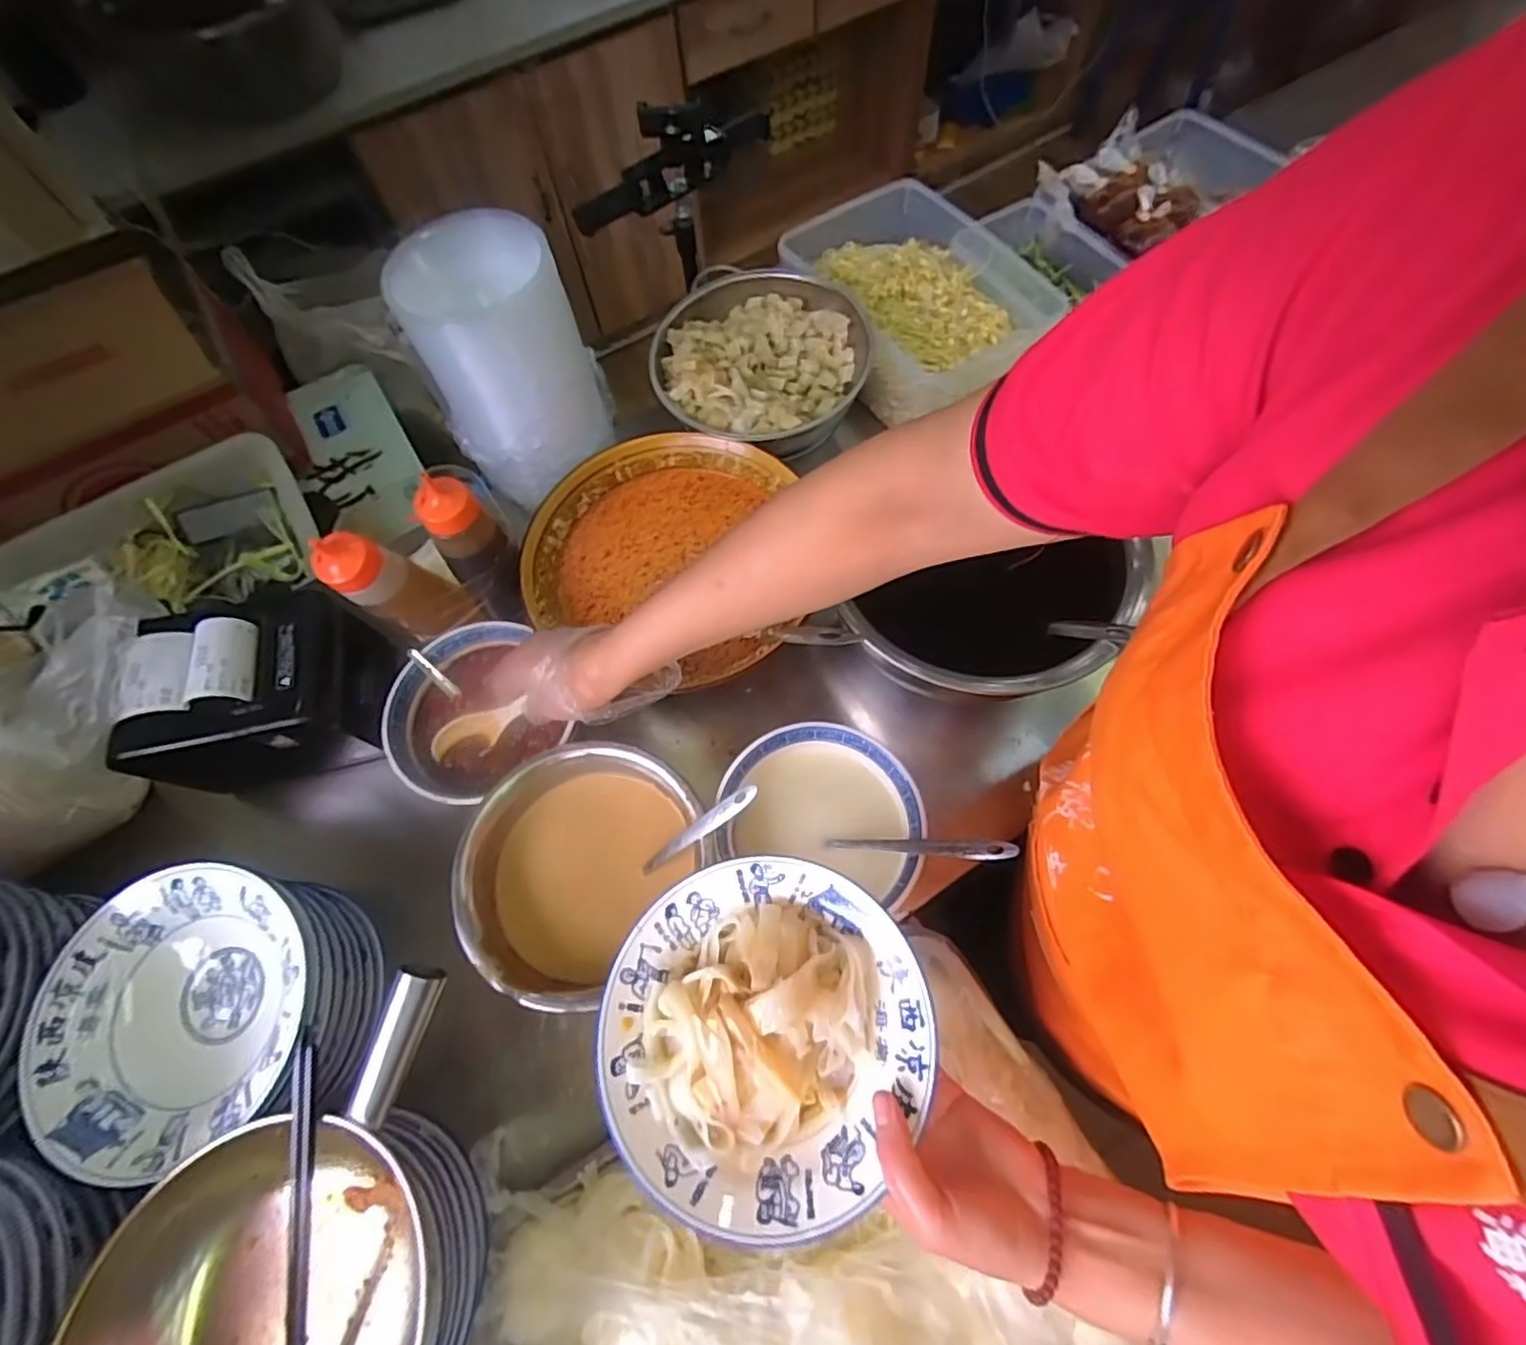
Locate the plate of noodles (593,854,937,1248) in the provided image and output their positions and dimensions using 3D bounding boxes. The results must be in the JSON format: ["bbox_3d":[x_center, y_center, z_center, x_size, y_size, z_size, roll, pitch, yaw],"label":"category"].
[{"bbox_3d":[-0.002,0.213,0.399,0.188,0.047,0.195,-1,65,3],"label":"plate of noodles"}]

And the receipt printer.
[{"bbox_3d":[-0.488,0.016,0.643,0.195,0.124,0.151,-18,65,-5],"label":"receipt printer"}]

